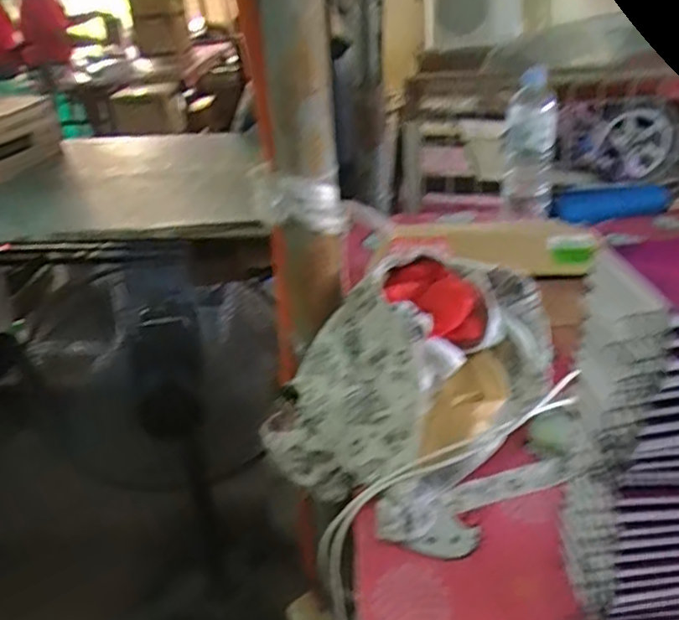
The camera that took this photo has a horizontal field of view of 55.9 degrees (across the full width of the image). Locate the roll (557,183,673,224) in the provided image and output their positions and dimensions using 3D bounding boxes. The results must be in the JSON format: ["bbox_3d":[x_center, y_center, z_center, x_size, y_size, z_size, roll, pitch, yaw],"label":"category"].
[{"bbox_3d":[0.478,-0.180,1.124,0.215,0.045,0.044,-12,31,-12],"label":"roll"}]

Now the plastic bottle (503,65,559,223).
[{"bbox_3d":[0.316,-0.264,1.076,0.085,0.242,0.065,-1,30,7],"label":"plastic bottle"}]

